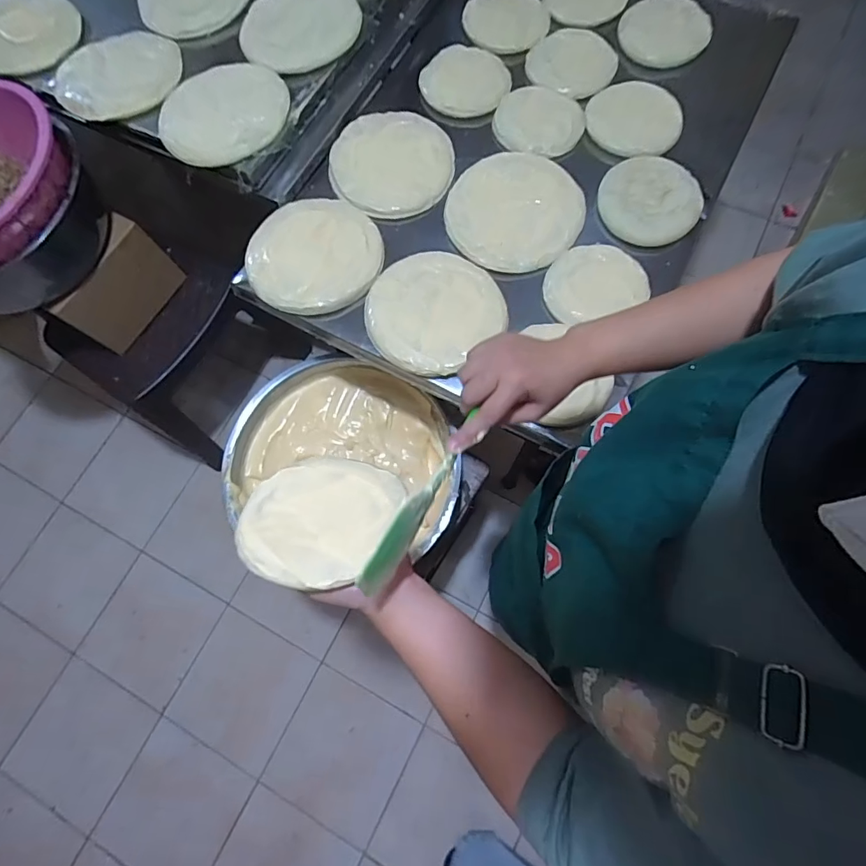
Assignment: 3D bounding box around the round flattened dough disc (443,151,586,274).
[{"bbox_3d":[0.127,-0.347,0.740,0.199,0.012,0.201,-1,73,2],"label":"round flattened dough disc"}]

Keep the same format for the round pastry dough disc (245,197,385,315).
[{"bbox_3d":[-0.180,-0.272,0.726,0.200,0.021,0.197,-1,73,2],"label":"round pastry dough disc"}]

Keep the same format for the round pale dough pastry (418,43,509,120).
[{"bbox_3d":[0.054,-0.605,0.824,0.147,0.023,0.141,-8,73,-1],"label":"round pale dough pastry"}]

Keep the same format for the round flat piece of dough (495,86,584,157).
[{"bbox_3d":[0.174,-0.514,0.785,0.143,0.016,0.144,-1,73,2],"label":"round flat piece of dough"}]

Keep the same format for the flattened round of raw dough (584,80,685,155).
[{"bbox_3d":[0.334,-0.524,0.796,0.153,0.014,0.152,-1,73,2],"label":"flattened round of raw dough"}]

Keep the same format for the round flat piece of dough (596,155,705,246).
[{"bbox_3d":[0.335,-0.361,0.737,0.144,0.020,0.153,-1,73,2],"label":"round flat piece of dough"}]

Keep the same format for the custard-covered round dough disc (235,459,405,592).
[{"bbox_3d":[-0.105,0.072,0.434,0.127,0.010,0.145,16,41,17],"label":"custard-covered round dough disc"}]

